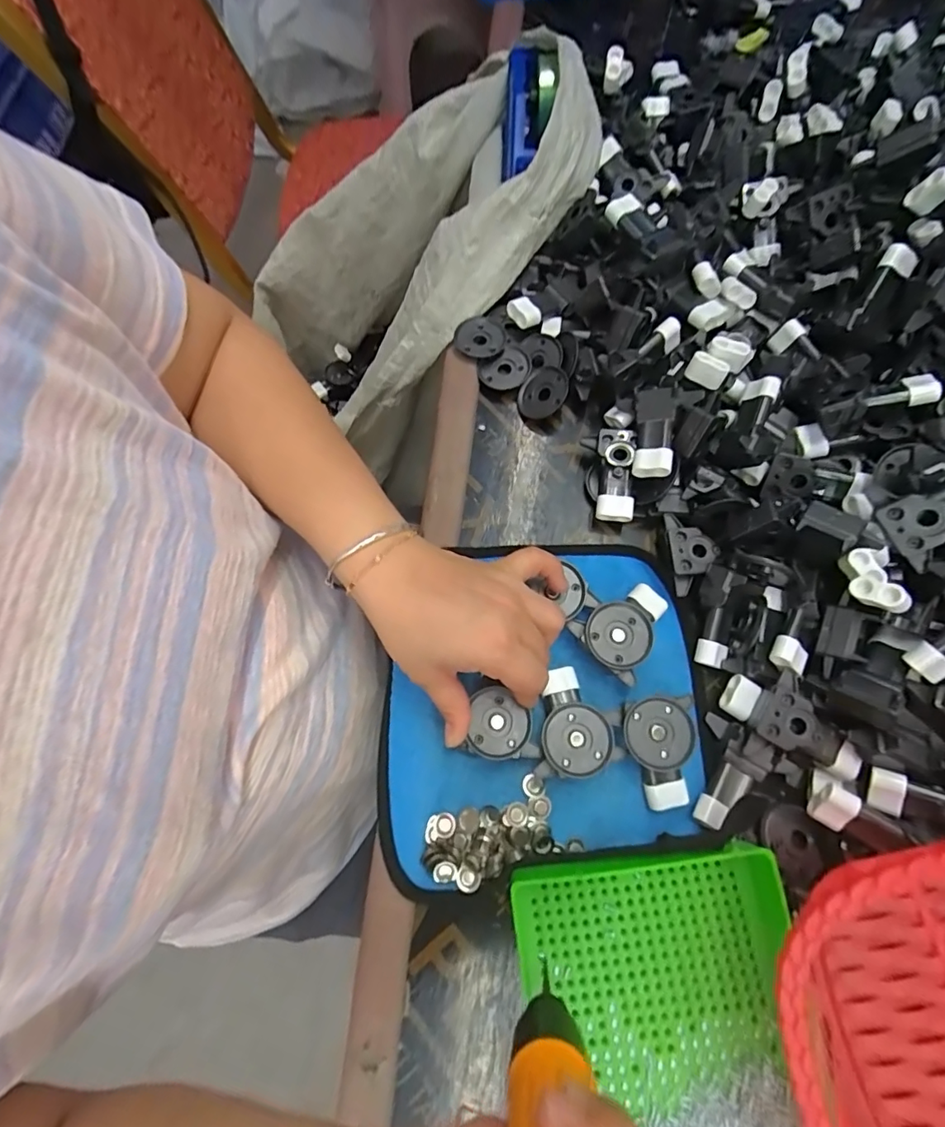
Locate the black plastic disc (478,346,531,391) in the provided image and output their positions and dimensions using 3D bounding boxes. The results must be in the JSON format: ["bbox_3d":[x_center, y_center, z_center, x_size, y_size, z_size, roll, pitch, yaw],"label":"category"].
[{"bbox_3d":[0.027,-0.154,0.401,0.038,0.007,0.034,-34,74,-7],"label":"black plastic disc"}]

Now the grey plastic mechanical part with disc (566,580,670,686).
[{"bbox_3d":[0.097,0.039,0.340,0.051,0.025,0.065,28,77,11],"label":"grey plastic mechanical part with disc"}]

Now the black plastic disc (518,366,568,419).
[{"bbox_3d":[0.054,-0.133,0.395,0.034,0.004,0.041,41,108,16],"label":"black plastic disc"}]

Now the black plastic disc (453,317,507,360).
[{"bbox_3d":[0.006,-0.180,0.405,0.041,0.006,0.036,-3,73,2],"label":"black plastic disc"}]

